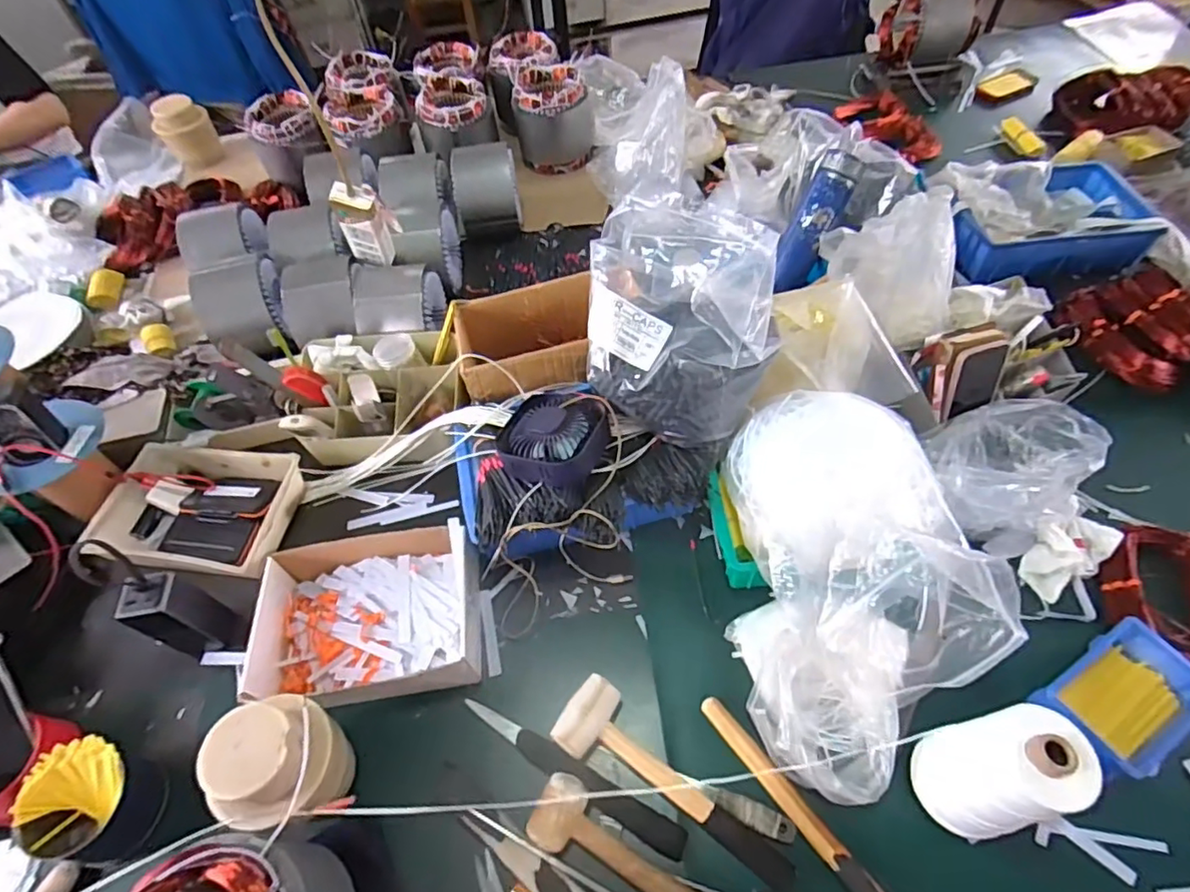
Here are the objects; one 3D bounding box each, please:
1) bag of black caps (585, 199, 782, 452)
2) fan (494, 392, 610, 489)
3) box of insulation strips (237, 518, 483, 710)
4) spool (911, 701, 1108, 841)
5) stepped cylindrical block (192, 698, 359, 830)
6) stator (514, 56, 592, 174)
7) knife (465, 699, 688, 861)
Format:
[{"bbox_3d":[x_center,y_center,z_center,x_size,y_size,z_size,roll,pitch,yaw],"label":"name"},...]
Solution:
[{"bbox_3d":[0.099,-0.141,0.701,0.215,0.241,0.185,11,57,12],"label":"bag of black caps"},{"bbox_3d":[-0.049,-0.009,0.720,0.121,0.052,0.116,16,58,15],"label":"fan"},{"bbox_3d":[-0.261,0.194,0.711,0.247,0.063,0.210,-5,55,1],"label":"box of insulation strips"},{"bbox_3d":[0.355,0.291,0.530,0.089,0.166,0.087,-2,55,3],"label":"spool"},{"bbox_3d":[-0.300,0.301,0.571,0.099,0.121,0.108,-2,55,3],"label":"stepped cylindrical block"},{"bbox_3d":[-0.083,-0.694,1.266,0.150,0.152,0.174,1,55,5],"label":"stator"},{"bbox_3d":[-0.026,0.340,0.630,0.262,0.020,0.034,24,60,19],"label":"knife"}]

